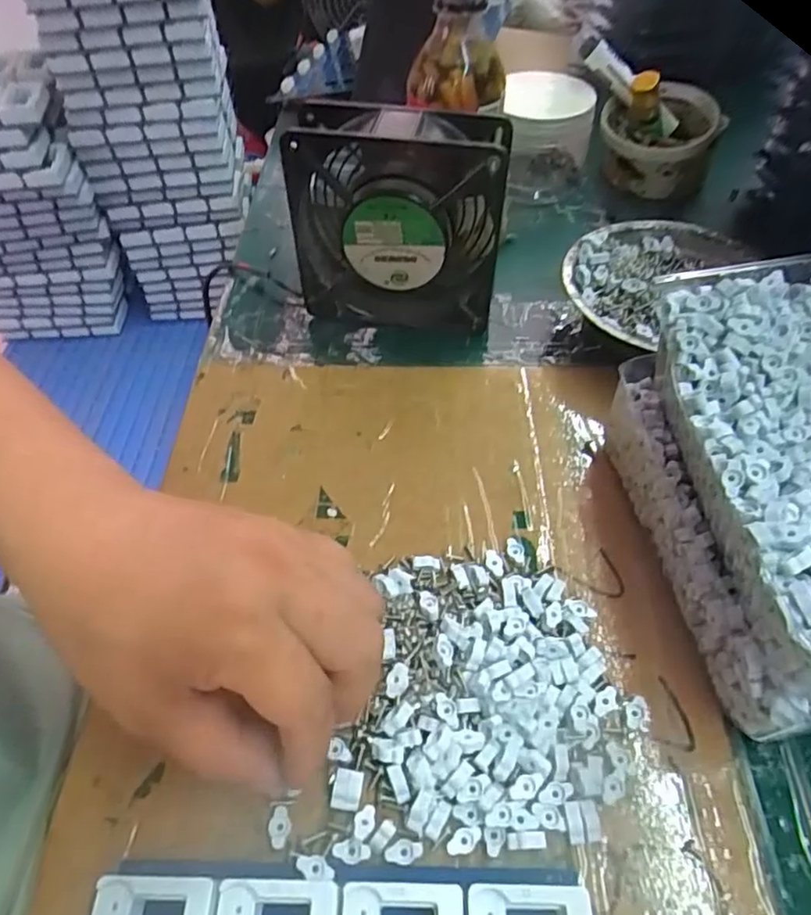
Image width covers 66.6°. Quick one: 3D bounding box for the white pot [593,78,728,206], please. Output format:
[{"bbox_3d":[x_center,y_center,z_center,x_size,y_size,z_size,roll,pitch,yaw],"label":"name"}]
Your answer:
[{"bbox_3d":[0.196,-0.247,0.485,0.086,0.067,0.076,14,54,13],"label":"white pot"}]

